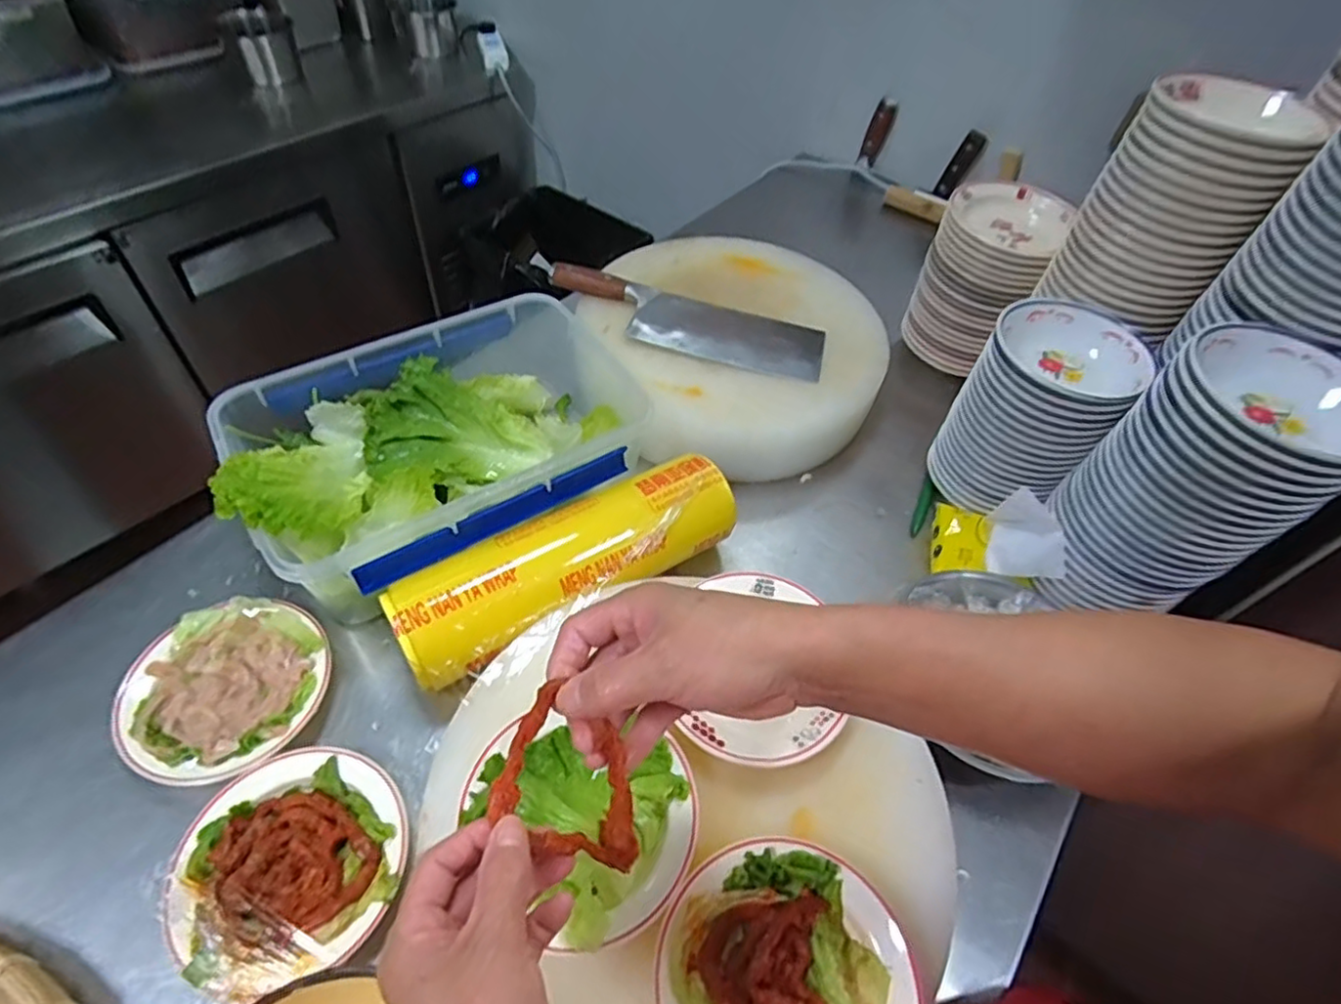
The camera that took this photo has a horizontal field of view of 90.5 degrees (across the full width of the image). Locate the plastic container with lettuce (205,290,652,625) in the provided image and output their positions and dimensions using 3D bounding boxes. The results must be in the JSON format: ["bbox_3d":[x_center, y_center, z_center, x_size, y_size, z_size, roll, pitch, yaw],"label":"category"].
[{"bbox_3d":[-0.224,-0.055,0.679,0.381,0.129,0.258,-33,61,-27],"label":"plastic container with lettuce"}]

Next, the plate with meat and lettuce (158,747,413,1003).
[{"bbox_3d":[-0.273,0.262,0.486,0.152,0.032,0.149,2,51,-3],"label":"plate with meat and lettuce"}]

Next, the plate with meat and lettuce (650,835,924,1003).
[{"bbox_3d":[0.070,0.293,0.403,0.153,0.027,0.150,2,51,-3],"label":"plate with meat and lettuce"}]

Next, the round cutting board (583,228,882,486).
[{"bbox_3d":[0.082,-0.202,0.856,0.361,0.105,0.382,2,51,-3],"label":"round cutting board"}]

